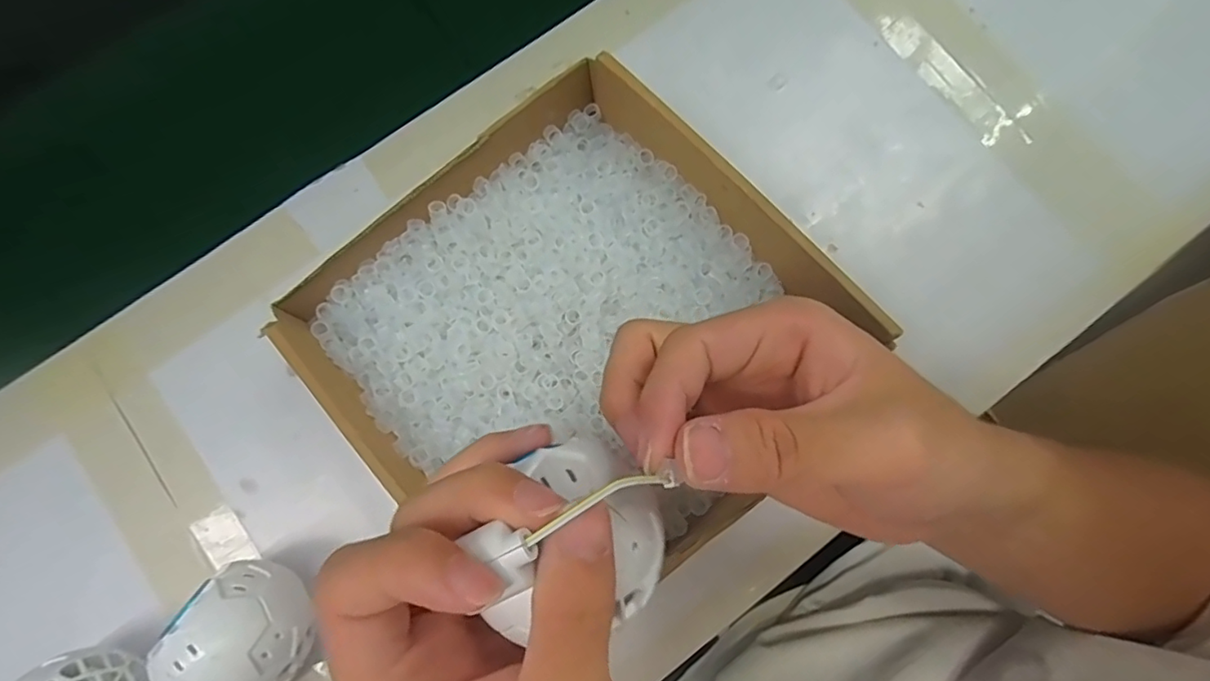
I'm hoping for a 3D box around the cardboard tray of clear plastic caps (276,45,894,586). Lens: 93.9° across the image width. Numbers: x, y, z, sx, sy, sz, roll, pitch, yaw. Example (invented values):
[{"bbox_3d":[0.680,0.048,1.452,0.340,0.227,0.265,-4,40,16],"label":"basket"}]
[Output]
[{"bbox_3d":[-0.013,-0.001,0.282,0.204,0.071,0.203,-42,81,-7],"label":"cardboard tray of clear plastic caps"}]

